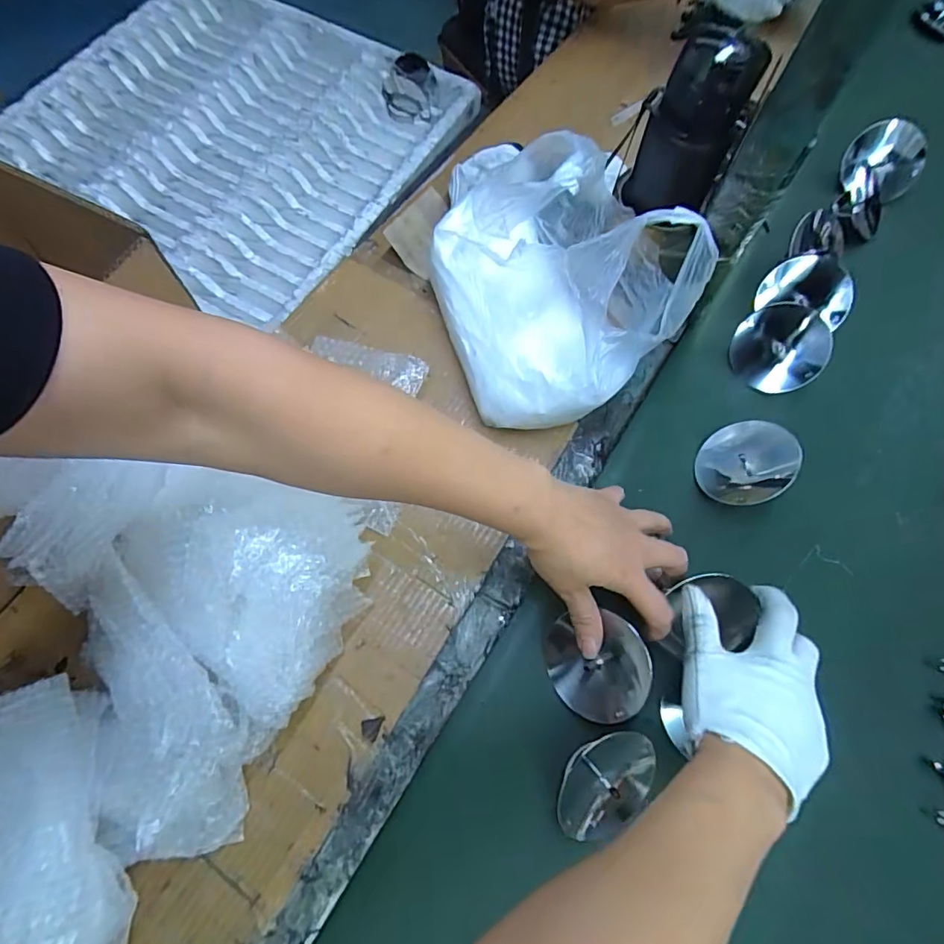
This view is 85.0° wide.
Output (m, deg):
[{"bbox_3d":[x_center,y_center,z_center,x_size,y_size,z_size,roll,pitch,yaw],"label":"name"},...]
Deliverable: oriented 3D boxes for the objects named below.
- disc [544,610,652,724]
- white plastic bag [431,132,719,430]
[{"bbox_3d":[0.098,0.152,0.400,0.078,0.028,0.078,-4,74,13],"label":"disc"},{"bbox_3d":[0.060,-0.180,0.441,0.172,0.152,0.232,-14,71,-7],"label":"white plastic bag"}]

